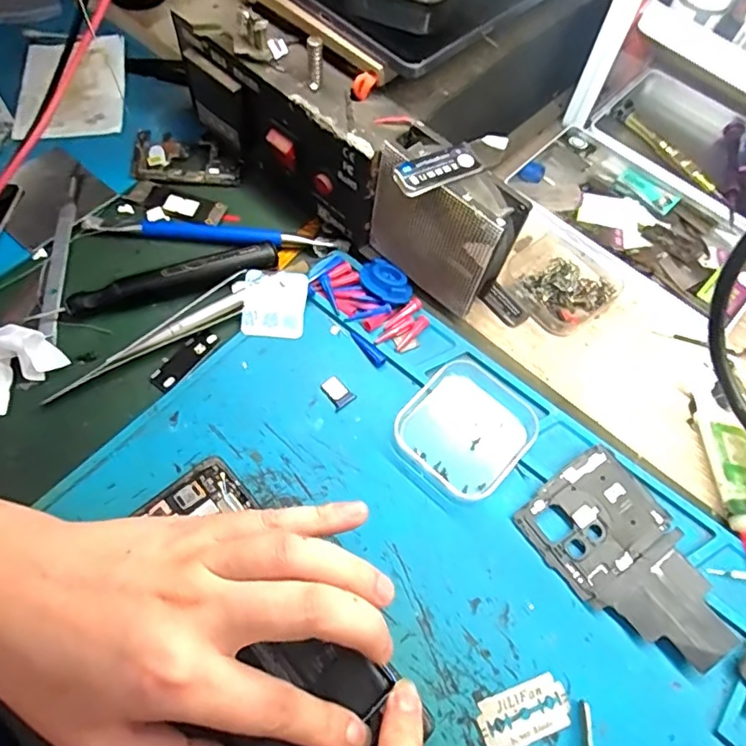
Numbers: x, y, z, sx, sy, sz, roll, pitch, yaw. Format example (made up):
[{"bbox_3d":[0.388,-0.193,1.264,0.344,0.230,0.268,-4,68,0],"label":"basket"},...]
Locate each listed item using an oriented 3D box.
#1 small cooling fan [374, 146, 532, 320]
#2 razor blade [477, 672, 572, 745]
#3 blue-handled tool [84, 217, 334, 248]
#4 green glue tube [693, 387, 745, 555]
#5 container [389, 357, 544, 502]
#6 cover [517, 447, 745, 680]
[{"bbox_3d":[0.037,-0.080,0.317,0.080,0.083,0.029,36,67,14],"label":"small cooling fan"},{"bbox_3d":[0.069,0.153,0.249,0.042,0.004,0.023,-17,65,-11],"label":"razor blade"},{"bbox_3d":[-0.104,-0.091,0.357,0.155,0.007,0.016,7,63,0],"label":"blue-handled tool"},{"bbox_3d":[0.194,0.052,0.300,0.027,0.012,0.103,7,63,0],"label":"green glue tube"},{"bbox_3d":[0.052,0.030,0.305,0.062,0.012,0.066,40,68,16],"label":"container"},{"bbox_3d":[0.129,0.094,0.277,0.064,0.005,0.104,-36,67,-12],"label":"cover"}]

